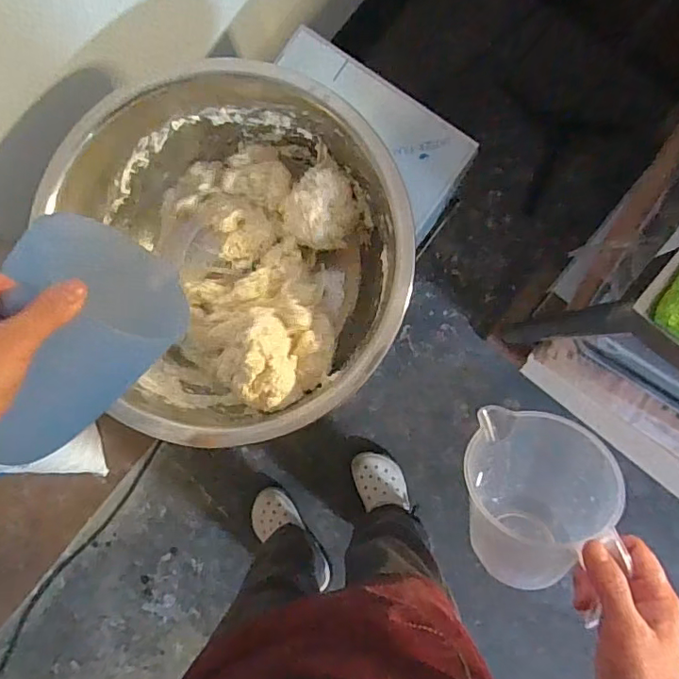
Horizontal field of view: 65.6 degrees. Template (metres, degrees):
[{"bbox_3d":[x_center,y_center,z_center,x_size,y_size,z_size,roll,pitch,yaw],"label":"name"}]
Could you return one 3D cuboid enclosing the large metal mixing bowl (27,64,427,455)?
[{"bbox_3d":[-0.098,-0.094,0.612,0.332,0.184,0.370,-24,87,1],"label":"large metal mixing bowl"}]

